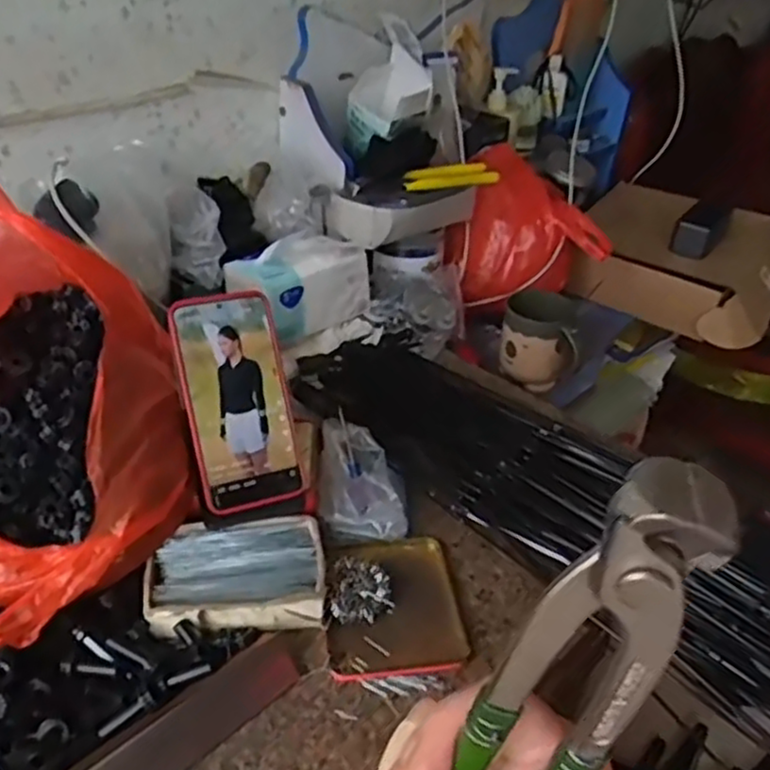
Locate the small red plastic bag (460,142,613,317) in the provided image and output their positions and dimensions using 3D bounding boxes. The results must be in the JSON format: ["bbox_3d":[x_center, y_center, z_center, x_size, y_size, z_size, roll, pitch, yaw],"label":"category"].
[{"bbox_3d":[0.182,-0.207,0.992,0.175,0.178,0.167,-15,37,-21],"label":"small red plastic bag"}]

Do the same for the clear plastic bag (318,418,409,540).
[{"bbox_3d":[-0.022,0.077,0.626,0.069,0.032,0.119,-3,35,-4],"label":"clear plastic bag"}]

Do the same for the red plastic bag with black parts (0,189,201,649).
[{"bbox_3d":[-0.254,0.002,0.519,0.215,0.188,0.263,-24,41,-31],"label":"red plastic bag with black parts"}]

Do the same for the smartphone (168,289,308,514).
[{"bbox_3d":[-0.113,0.011,0.557,0.079,0.163,0.012,-12,-1,-21],"label":"smartphone"}]

